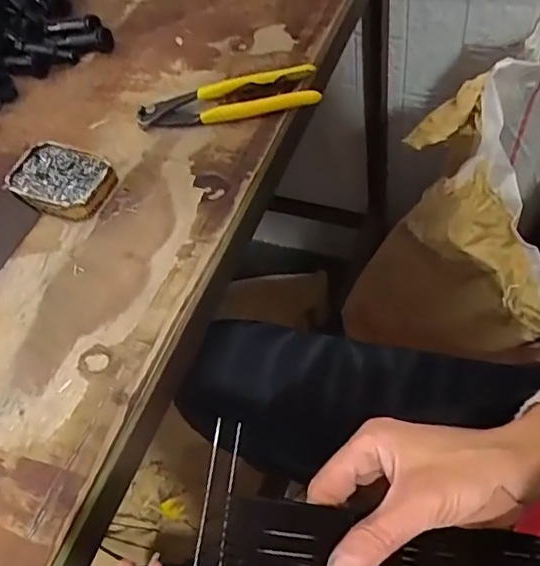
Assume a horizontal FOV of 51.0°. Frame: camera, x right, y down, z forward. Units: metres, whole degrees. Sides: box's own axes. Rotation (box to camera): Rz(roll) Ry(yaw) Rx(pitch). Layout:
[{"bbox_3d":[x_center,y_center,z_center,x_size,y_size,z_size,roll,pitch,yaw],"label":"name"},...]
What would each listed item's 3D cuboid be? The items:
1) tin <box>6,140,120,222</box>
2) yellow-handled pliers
[{"bbox_3d":[-0.178,-0.088,0.486,0.090,0.024,0.061,16,61,19],"label":"tin"},{"bbox_3d":[-0.039,-0.166,0.511,0.162,0.014,0.041,-9,63,7],"label":"yellow-handled pliers"}]

